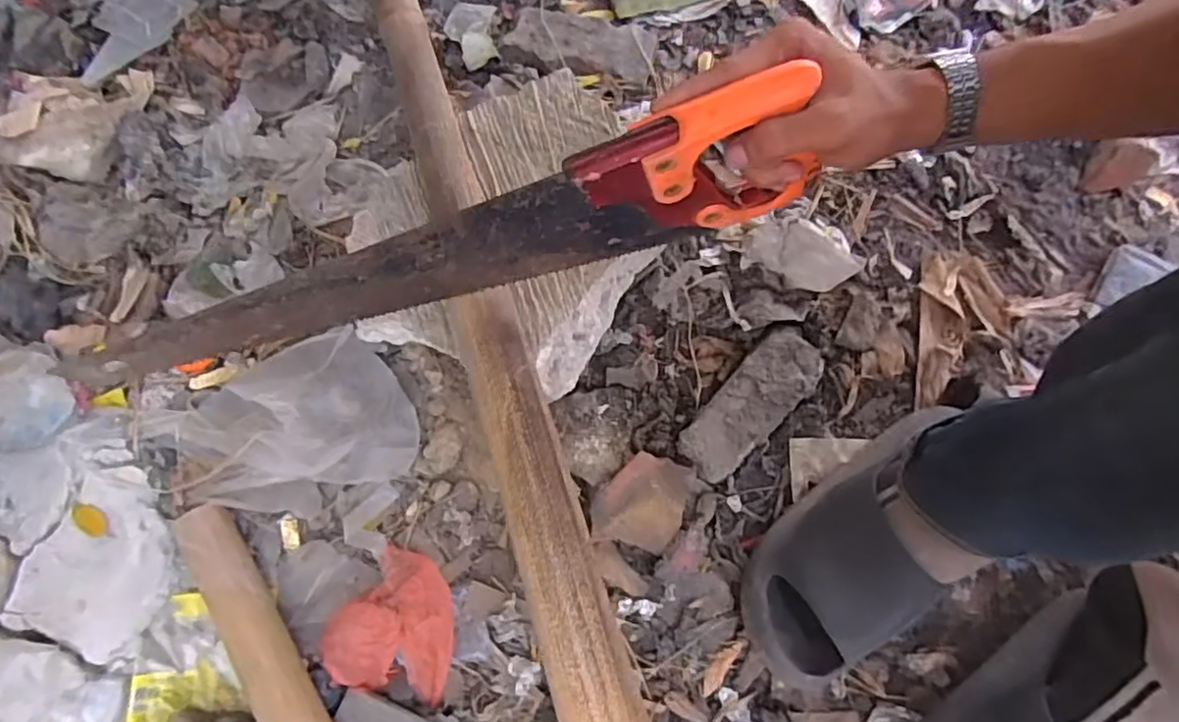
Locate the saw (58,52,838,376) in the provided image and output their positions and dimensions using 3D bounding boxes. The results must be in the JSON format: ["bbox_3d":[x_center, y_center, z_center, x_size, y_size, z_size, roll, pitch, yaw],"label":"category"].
[{"bbox_3d":[-0.097,-0.062,0.419,0.472,0.110,0.037,-18,75,5],"label":"saw"}]

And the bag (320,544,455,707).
[{"bbox_3d":[-0.167,0.226,0.549,0.105,0.033,0.115,13,74,2],"label":"bag"}]

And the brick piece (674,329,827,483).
[{"bbox_3d":[0.149,0.041,0.581,0.060,0.030,0.150,42,88,8],"label":"brick piece"}]

